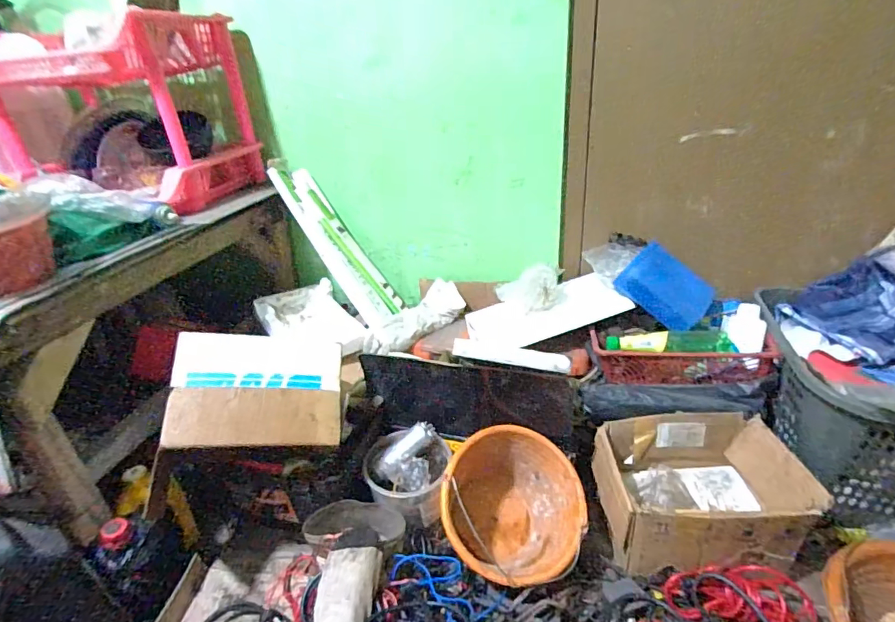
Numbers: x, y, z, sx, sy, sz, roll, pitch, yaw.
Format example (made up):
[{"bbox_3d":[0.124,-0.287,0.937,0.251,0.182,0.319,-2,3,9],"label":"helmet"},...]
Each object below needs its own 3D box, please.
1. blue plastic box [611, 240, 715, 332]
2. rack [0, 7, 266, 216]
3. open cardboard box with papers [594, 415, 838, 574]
[{"bbox_3d":[0.464,-0.050,0.981,0.177,0.027,0.137,44,80,5],"label":"blue plastic box"},{"bbox_3d":[-0.706,-0.416,1.003,0.470,0.347,0.306,1,29,12],"label":"rack"},{"bbox_3d":[0.438,0.320,0.825,0.307,0.147,0.234,-4,28,2],"label":"open cardboard box with papers"}]

